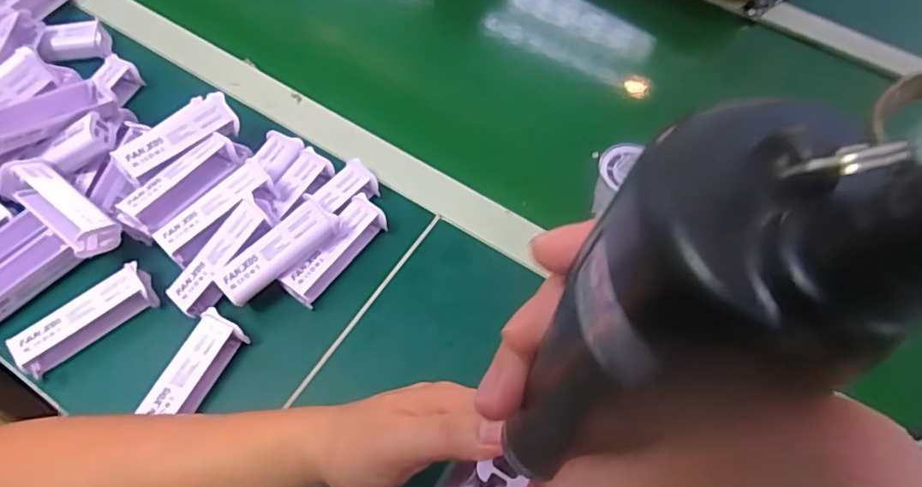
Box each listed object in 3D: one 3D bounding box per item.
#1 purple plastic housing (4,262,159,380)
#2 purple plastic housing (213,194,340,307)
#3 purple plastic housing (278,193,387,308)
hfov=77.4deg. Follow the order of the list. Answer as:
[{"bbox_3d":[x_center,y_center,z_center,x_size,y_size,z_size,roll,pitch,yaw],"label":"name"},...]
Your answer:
[{"bbox_3d":[-0.290,0.059,0.445,0.100,0.031,0.029,-33,67,-19],"label":"purple plastic housing"},{"bbox_3d":[-0.144,0.006,0.452,0.099,0.017,0.036,-38,105,-13],"label":"purple plastic housing"},{"bbox_3d":[-0.104,0.007,0.480,0.028,0.028,0.098,33,65,16],"label":"purple plastic housing"}]

